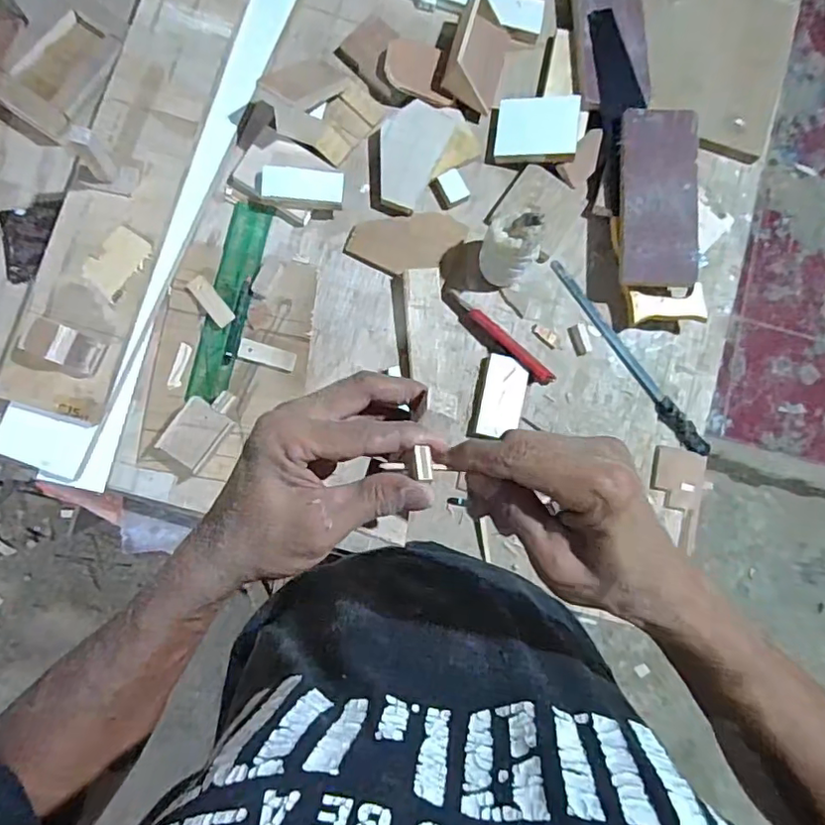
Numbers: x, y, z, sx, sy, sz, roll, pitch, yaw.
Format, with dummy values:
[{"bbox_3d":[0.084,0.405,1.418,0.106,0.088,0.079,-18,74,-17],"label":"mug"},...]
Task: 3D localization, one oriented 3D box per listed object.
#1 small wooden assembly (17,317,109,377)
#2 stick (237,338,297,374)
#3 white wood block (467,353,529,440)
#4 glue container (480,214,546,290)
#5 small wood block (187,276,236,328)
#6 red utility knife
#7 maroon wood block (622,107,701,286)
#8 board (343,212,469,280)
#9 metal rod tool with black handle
[{"bbox_3d":[-0.380,-0.071,0.608,0.076,0.035,0.049,25,83,-2],"label":"small wooden assembly"},{"bbox_3d":[-0.176,-0.069,0.684,0.067,0.008,0.025,17,83,-3],"label":"stick"},{"bbox_3d":[0.111,-0.018,0.710,0.064,0.023,0.104,12,89,-3],"label":"white wood block"},{"bbox_3d":[0.117,-0.194,0.669,0.059,0.123,0.060,0,84,-4],"label":"glue container"},{"bbox_3d":[-0.244,-0.134,0.683,0.024,0.007,0.070,-41,89,-7],"label":"small wood block"},{"bbox_3d":[0.112,-0.094,0.719,0.170,0.024,0.020,41,83,0],"label":"red utility knife"},{"bbox_3d":[0.307,-0.266,0.698,0.091,0.021,0.215,2,84,-4],"label":"maroon wood block"},{"bbox_3d":[-0.007,-0.212,0.713,0.148,0.006,0.077,0,84,-4],"label":"board"},{"bbox_3d":[0.282,-0.071,0.733,0.023,0.014,0.311,-38,88,-7],"label":"metal rod tool with black handle"}]

